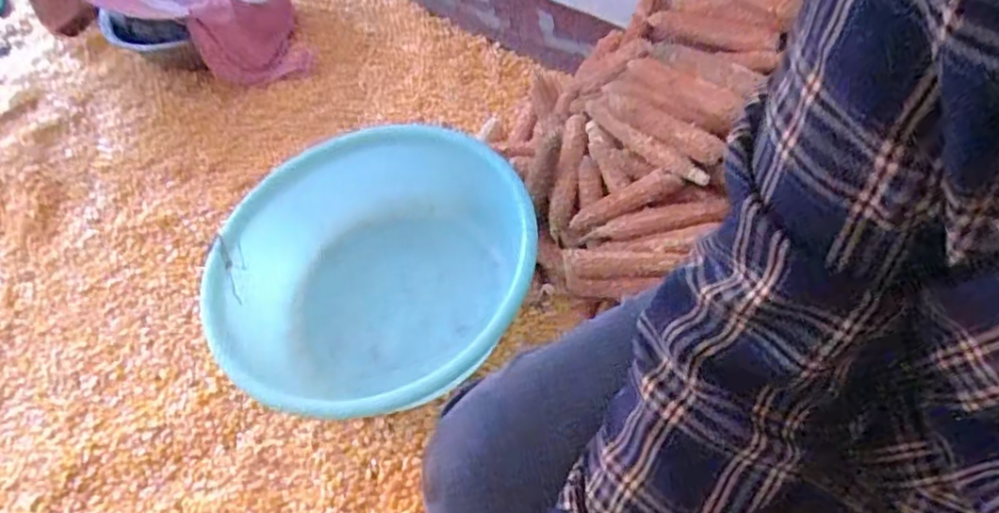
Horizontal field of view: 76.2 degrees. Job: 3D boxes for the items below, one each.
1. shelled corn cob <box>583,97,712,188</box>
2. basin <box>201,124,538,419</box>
[{"bbox_3d":[0.166,-0.134,0.743,0.173,0.026,0.020,37,66,28],"label":"shelled corn cob"},{"bbox_3d":[-0.152,0.031,0.783,0.346,0.186,0.360,-2,57,3],"label":"basin"}]

